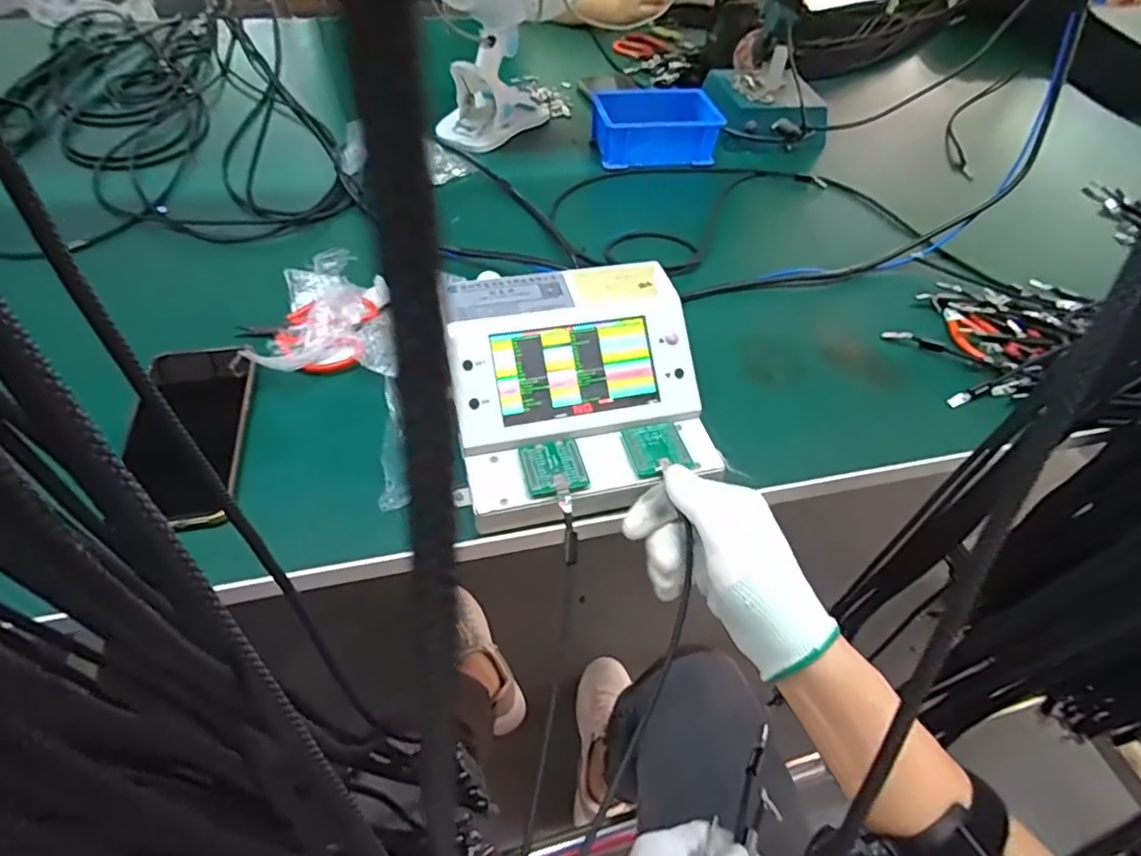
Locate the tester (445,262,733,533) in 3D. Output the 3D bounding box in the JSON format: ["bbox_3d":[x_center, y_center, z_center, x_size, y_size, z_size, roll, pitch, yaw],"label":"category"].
[{"bbox_3d":[0.004,-0.027,0.425,0.169,0.084,0.169,-8,52,-11],"label":"tester"}]

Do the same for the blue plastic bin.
[{"bbox_3d":[0.101,-0.366,0.734,0.148,0.047,0.094,-6,52,-10],"label":"blue plastic bin"}]

